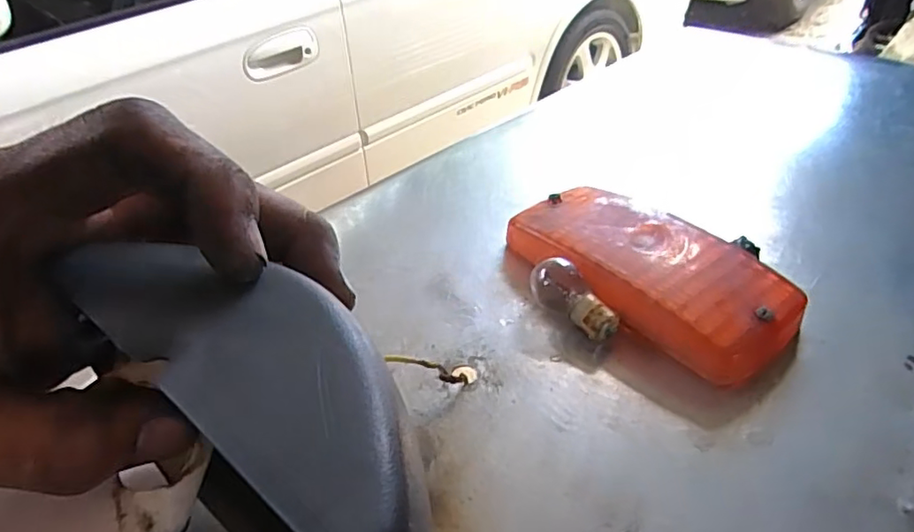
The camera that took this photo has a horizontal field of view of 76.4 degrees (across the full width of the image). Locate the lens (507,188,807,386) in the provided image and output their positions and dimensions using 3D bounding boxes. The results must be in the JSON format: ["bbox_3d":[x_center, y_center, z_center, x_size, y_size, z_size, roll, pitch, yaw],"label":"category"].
[{"bbox_3d":[0.086,0.004,0.273,0.132,0.030,0.070,27,49,36],"label":"lens"}]

